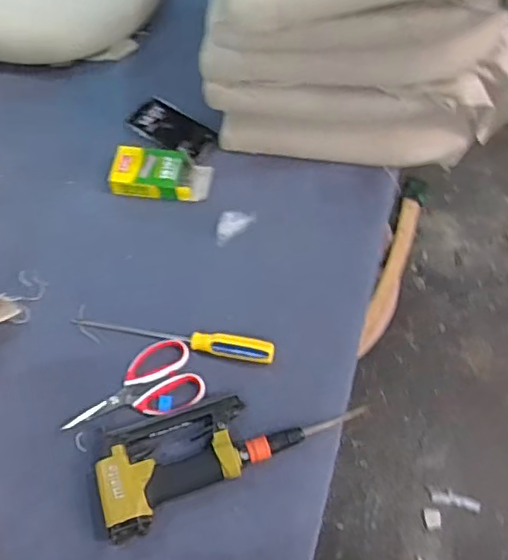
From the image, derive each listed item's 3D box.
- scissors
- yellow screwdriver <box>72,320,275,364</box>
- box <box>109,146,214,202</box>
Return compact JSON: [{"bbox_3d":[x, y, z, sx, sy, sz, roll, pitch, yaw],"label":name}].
[{"bbox_3d":[-0.164,0.143,0.788,0.183,0.019,0.096,-13,61,-5],"label":"scissors"},{"bbox_3d":[-0.113,0.078,0.817,0.284,0.023,0.026,9,61,8],"label":"yellow screwdriver"},{"bbox_3d":[-0.153,-0.178,0.954,0.160,0.038,0.082,5,61,5],"label":"box"}]

